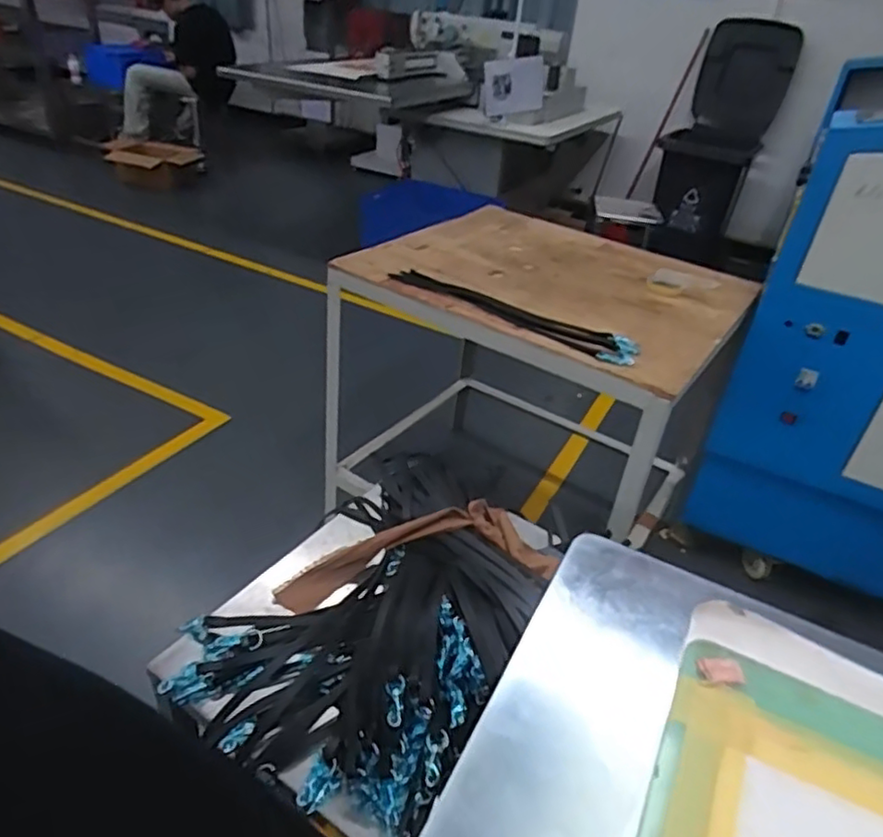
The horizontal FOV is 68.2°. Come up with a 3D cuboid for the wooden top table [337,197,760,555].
[{"bbox_3d":[0.198,-0.100,1.643,0.883,0.616,0.795,24,38,25],"label":"wooden top table"}]

